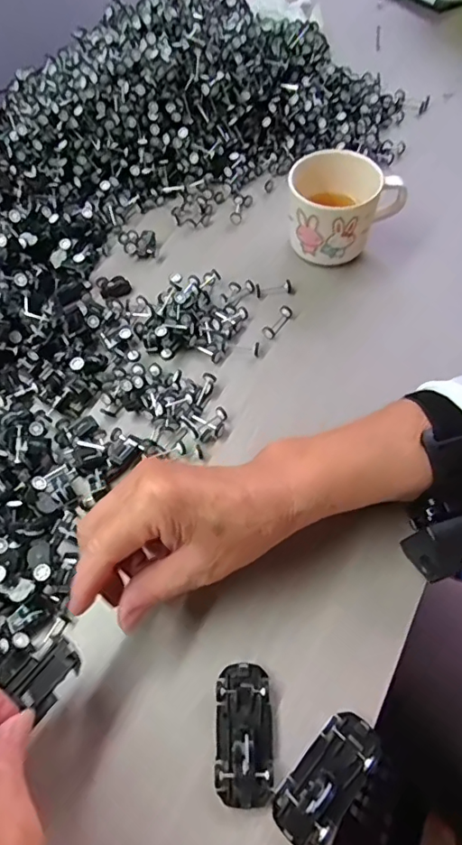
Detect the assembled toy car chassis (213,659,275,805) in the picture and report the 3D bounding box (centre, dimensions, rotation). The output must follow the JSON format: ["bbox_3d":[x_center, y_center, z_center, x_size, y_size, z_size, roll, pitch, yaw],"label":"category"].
[{"bbox_3d":[0.008,0.163,0.270,0.031,0.009,0.065,0,61,3],"label":"assembled toy car chassis"}]

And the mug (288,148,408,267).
[{"bbox_3d":[0.095,-0.179,0.436,0.091,0.066,0.071,11,62,9],"label":"mug"}]

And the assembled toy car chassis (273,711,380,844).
[{"bbox_3d":[0.050,0.180,0.258,0.030,0.010,0.064,39,69,21],"label":"assembled toy car chassis"}]

